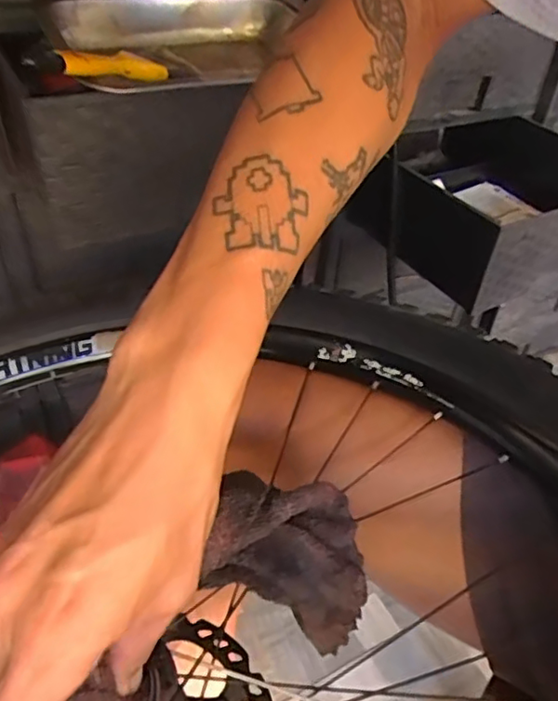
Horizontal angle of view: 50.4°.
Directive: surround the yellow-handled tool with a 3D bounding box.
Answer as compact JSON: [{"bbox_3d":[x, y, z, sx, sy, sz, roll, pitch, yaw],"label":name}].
[{"bbox_3d":[-0.132,-0.212,0.438,0.021,0.017,0.138,22,30,19],"label":"yellow-handled tool"}]

